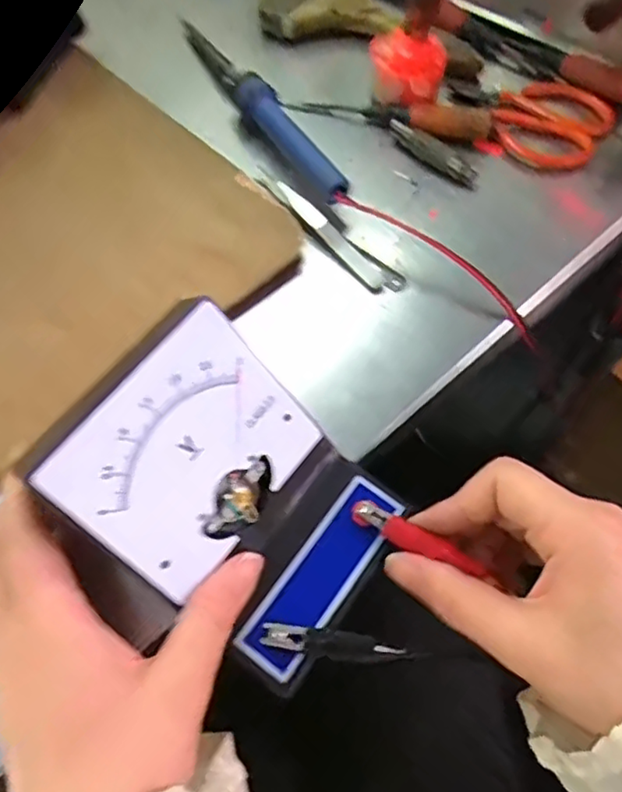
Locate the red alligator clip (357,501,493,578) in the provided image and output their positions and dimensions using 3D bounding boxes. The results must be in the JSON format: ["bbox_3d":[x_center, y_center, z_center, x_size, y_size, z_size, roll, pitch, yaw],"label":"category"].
[{"bbox_3d":[0.047,0.062,0.264,0.060,0.005,0.012,26,65,6],"label":"red alligator clip"}]

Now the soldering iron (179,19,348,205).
[{"bbox_3d":[-0.039,-0.197,0.417,0.024,0.026,0.223,-26,62,-13],"label":"soldering iron"}]

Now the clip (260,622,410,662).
[{"bbox_3d":[0.010,0.098,0.246,0.057,0.005,0.010,11,61,-7],"label":"clip"}]

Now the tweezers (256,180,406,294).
[{"bbox_3d":[0.009,-0.098,0.368,0.021,0.012,0.113,-39,66,-19],"label":"tweezers"}]

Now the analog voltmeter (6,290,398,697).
[{"bbox_3d":[-0.031,0.042,0.247,0.108,0.092,0.105,32,67,18],"label":"analog voltmeter"}]

